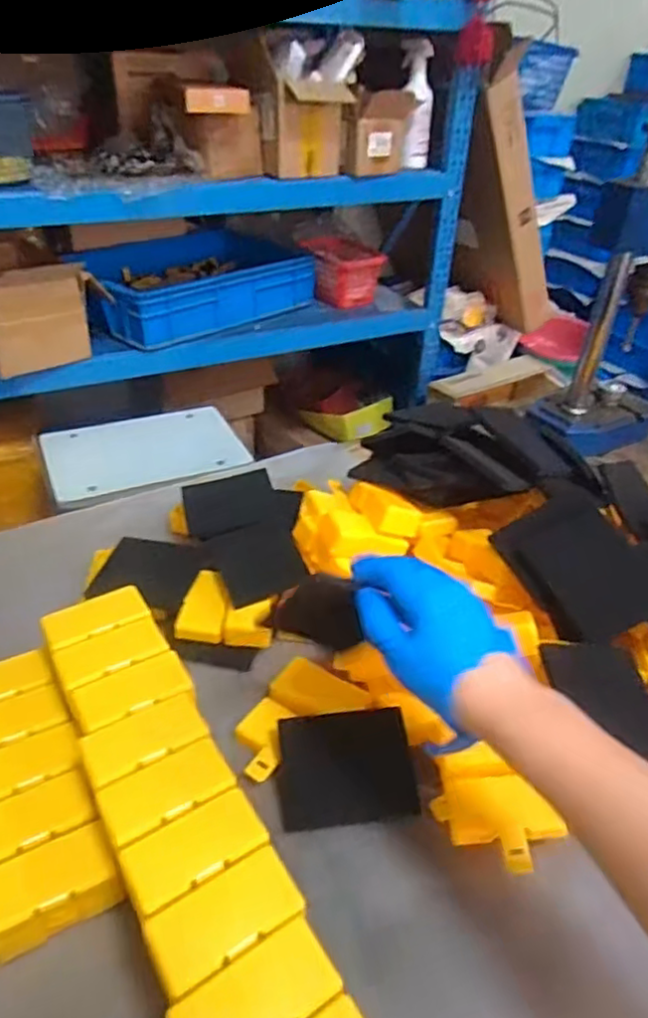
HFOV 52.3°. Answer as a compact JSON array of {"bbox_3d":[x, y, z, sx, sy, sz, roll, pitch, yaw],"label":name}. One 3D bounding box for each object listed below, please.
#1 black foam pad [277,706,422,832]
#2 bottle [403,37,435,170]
[{"bbox_3d":[0.017,0.196,0.503,0.101,0.008,0.078,-6,77,-1],"label":"black foam pad"},{"bbox_3d":[0.194,-0.855,1.401,0.070,0.223,0.090,-2,36,-7],"label":"bottle"}]

